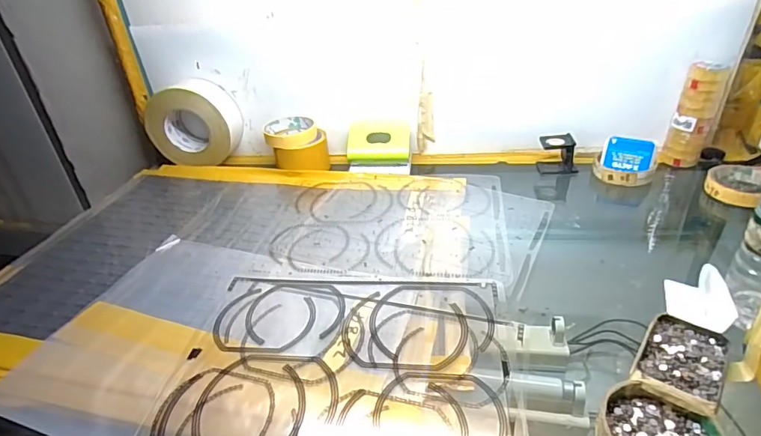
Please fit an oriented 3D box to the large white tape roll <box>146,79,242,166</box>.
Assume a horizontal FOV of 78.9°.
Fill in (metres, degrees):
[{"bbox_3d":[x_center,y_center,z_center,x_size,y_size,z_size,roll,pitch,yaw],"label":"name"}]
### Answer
[{"bbox_3d":[-0.312,-0.158,0.773,0.137,0.127,0.058,2,34,8],"label":"large white tape roll"}]

